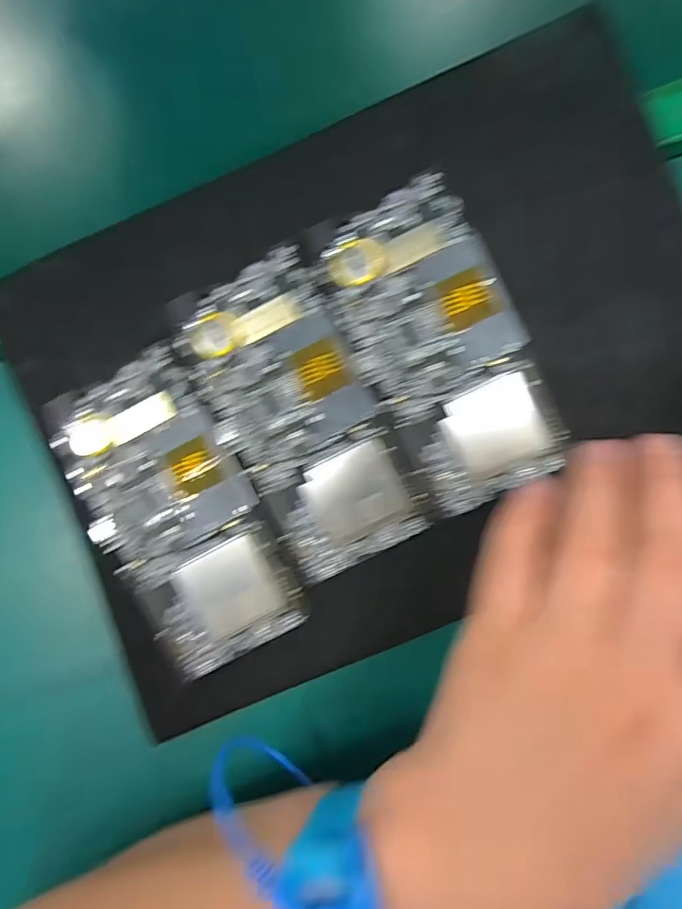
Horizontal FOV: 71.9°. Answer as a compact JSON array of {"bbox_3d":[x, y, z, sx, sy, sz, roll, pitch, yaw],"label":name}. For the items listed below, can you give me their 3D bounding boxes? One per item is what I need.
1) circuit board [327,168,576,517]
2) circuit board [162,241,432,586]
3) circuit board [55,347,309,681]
[{"bbox_3d":[0.049,-0.050,0.227,0.073,0.011,0.148,-25,82,2],"label":"circuit board"},{"bbox_3d":[-0.021,-0.019,0.230,0.071,0.009,0.152,-25,82,2],"label":"circuit board"},{"bbox_3d":[-0.081,0.031,0.234,0.076,0.005,0.148,-29,88,2],"label":"circuit board"}]

